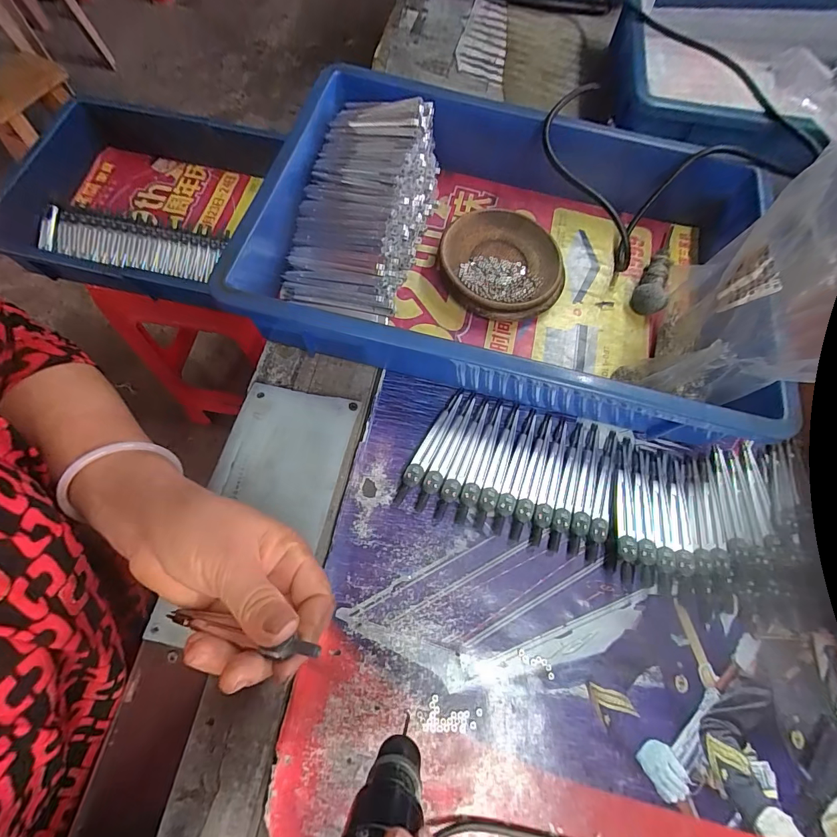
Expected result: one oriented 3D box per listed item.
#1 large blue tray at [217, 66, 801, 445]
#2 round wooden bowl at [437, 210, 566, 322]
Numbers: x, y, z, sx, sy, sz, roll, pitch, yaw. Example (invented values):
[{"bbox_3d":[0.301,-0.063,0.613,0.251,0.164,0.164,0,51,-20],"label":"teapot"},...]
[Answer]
[{"bbox_3d":[0.083,-0.162,0.365,0.429,0.080,0.301,13,69,2],"label":"large blue tray"},{"bbox_3d":[0.079,-0.149,0.390,0.115,0.033,0.115,1,69,-2],"label":"round wooden bowl"}]

